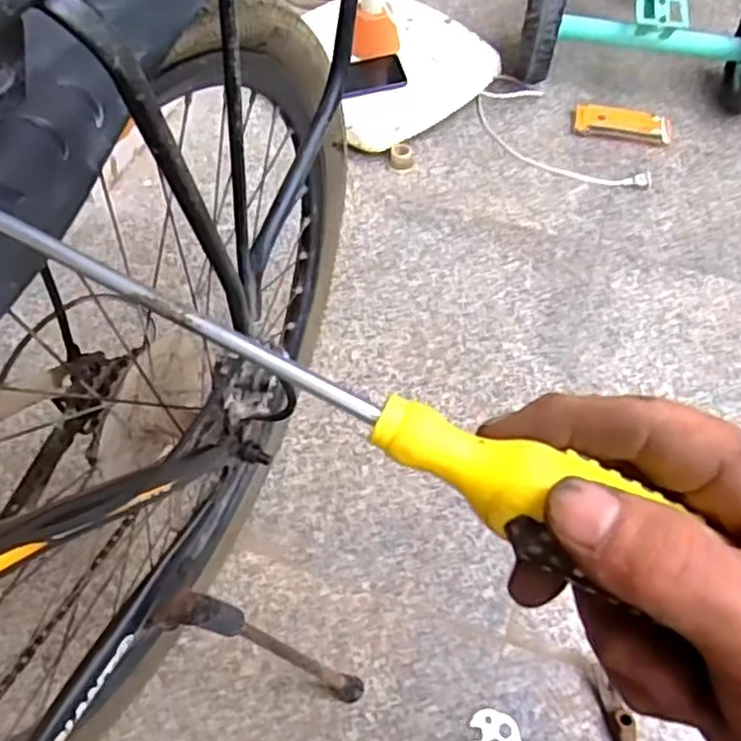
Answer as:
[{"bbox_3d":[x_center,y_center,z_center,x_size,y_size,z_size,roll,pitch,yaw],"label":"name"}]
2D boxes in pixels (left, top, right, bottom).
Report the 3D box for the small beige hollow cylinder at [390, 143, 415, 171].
[{"bbox_3d":[0.053,-0.357,1.171,0.041,0.027,0.040,2,56,2],"label":"small beige hollow cylinder"}]

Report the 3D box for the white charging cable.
[{"bbox_3d":[0.322,-0.395,1.212,0.138,0.017,0.326,-32,61,-19],"label":"white charging cable"}]

